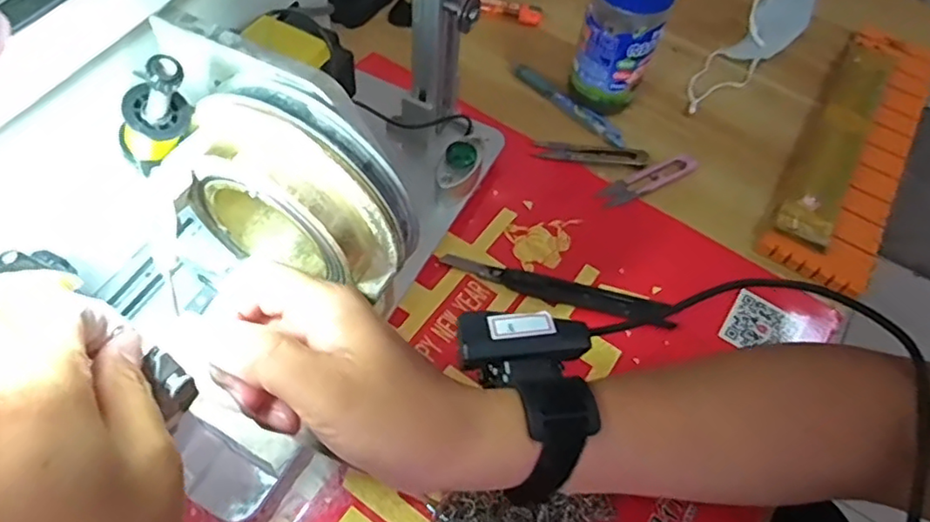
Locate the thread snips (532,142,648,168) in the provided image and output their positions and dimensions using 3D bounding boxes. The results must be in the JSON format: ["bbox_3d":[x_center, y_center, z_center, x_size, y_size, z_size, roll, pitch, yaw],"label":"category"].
[{"bbox_3d":[0.111,-0.095,0.545,0.096,0.004,0.023,4,57,-2],"label":"thread snips"}]

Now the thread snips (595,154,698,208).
[{"bbox_3d":[0.158,-0.069,0.528,0.097,0.006,0.023,-21,61,-17],"label":"thread snips"}]

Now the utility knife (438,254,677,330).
[{"bbox_3d":[0.069,0.021,0.467,0.174,0.014,0.018,14,57,5],"label":"utility knife"}]

